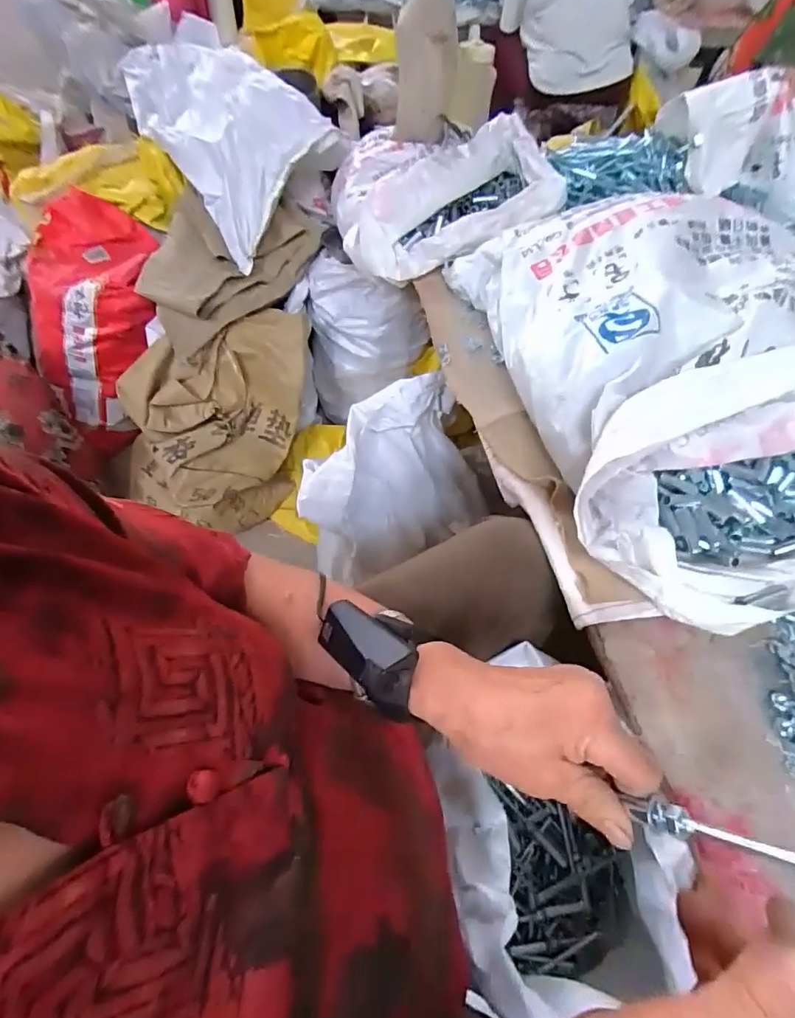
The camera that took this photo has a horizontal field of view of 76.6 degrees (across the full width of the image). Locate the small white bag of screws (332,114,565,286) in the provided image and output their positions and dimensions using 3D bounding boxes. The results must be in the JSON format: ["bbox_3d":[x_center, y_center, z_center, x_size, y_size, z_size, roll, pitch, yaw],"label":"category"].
[{"bbox_3d":[0.078,-0.518,0.830,0.350,0.148,0.306,2,53,-1],"label":"small white bag of screws"}]

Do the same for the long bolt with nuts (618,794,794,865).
[{"bbox_3d":[0.158,0.153,0.234,0.008,0.114,0.012,49,57,-16],"label":"long bolt with nuts"}]

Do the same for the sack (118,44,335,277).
[{"bbox_3d":[-0.366,-0.762,1.015,0.228,0.221,0.572,-28,59,-21],"label":"sack"}]

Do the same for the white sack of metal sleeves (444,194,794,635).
[{"bbox_3d":[0.312,-0.161,0.557,0.341,0.163,0.542,-5,54,-6],"label":"white sack of metal sleeves"}]

